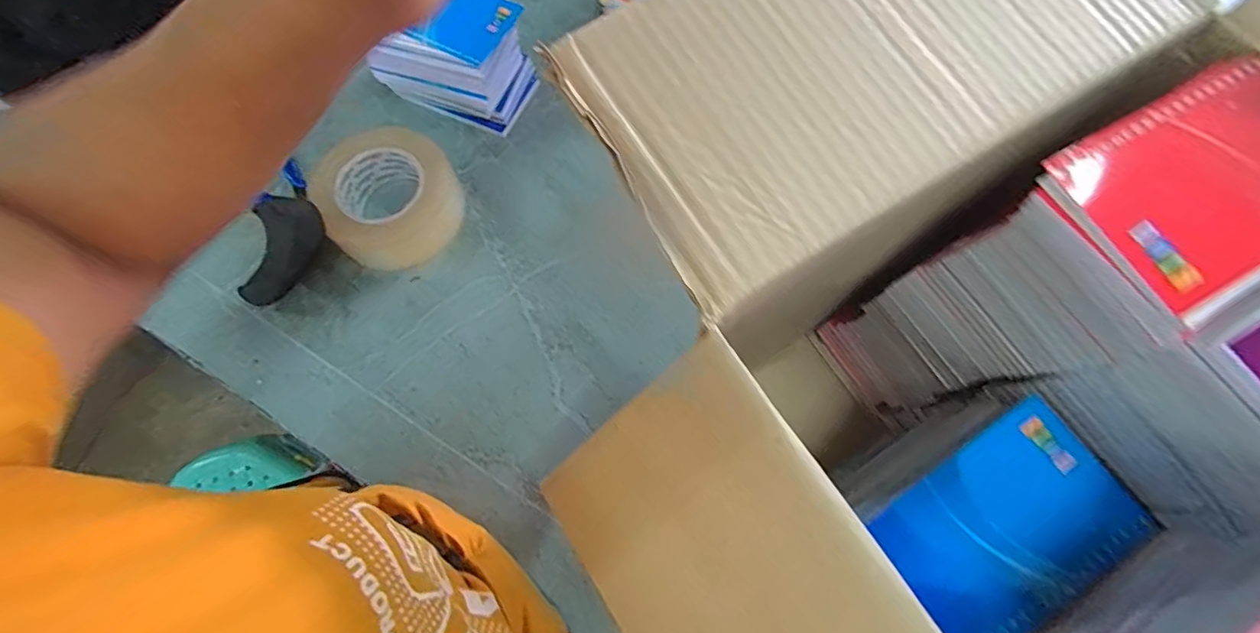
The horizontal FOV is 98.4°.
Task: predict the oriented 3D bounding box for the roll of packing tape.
[{"bbox_3d":[-0.233,-0.119,0.523,0.119,0.062,0.131,-36,77,-11],"label":"roll of packing tape"}]

